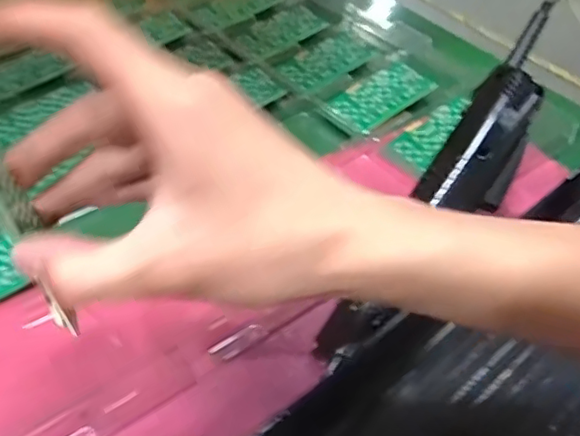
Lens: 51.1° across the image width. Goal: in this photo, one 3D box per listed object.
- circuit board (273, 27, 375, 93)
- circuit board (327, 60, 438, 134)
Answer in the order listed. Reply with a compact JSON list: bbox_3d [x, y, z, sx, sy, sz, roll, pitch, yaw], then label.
[{"bbox_3d":[0.032,-0.144,0.550,0.052,0.004,0.094,35,52,25],"label":"circuit board"},{"bbox_3d":[0.078,-0.104,0.511,0.092,0.010,0.049,-30,55,-30],"label":"circuit board"}]

